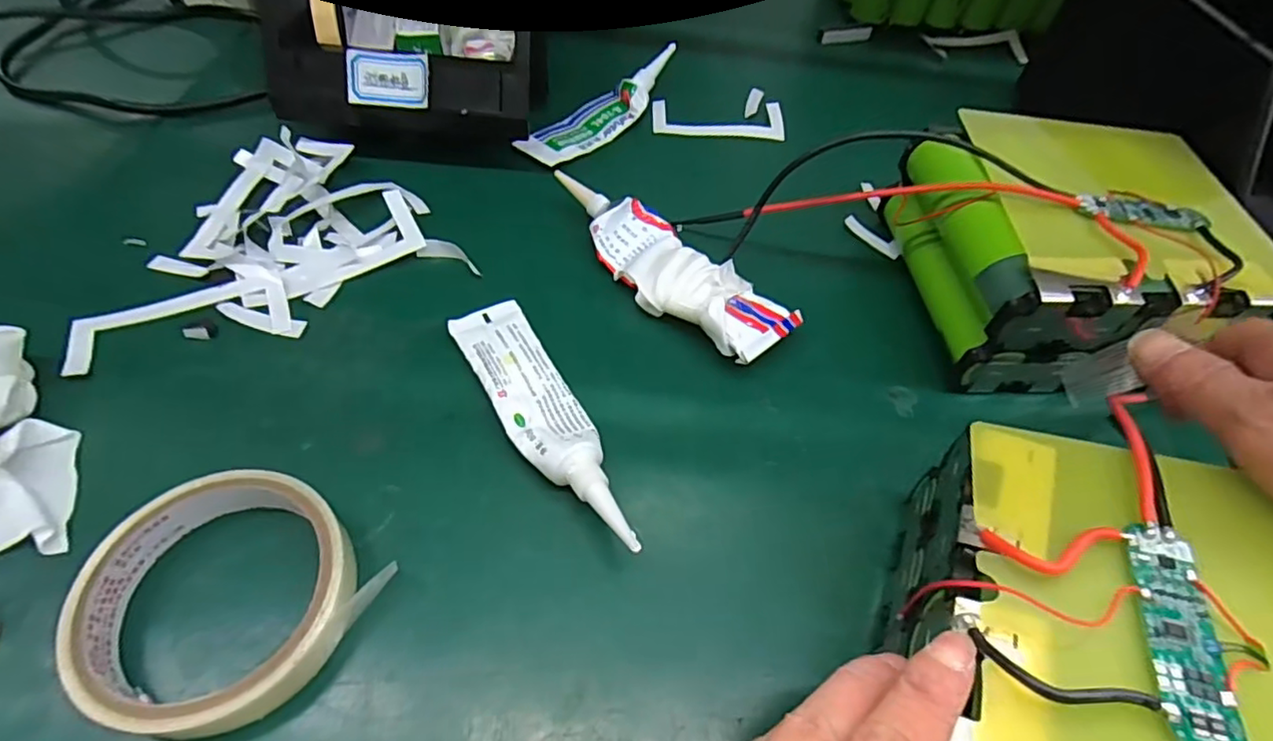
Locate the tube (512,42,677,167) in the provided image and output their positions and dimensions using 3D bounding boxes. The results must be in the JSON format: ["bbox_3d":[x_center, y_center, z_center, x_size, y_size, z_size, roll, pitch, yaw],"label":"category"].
[{"bbox_3d":[-0.022,-0.191,0.448,0.034,0.030,0.144,38,61,20],"label":"tube"}]

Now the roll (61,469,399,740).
[{"bbox_3d":[-0.155,0.084,0.233,0.092,0.025,0.088,2,55,-3],"label":"roll"}]

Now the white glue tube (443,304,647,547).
[{"bbox_3d":[-0.043,0.020,0.290,0.036,0.021,0.151,-25,60,-20],"label":"white glue tube"}]

